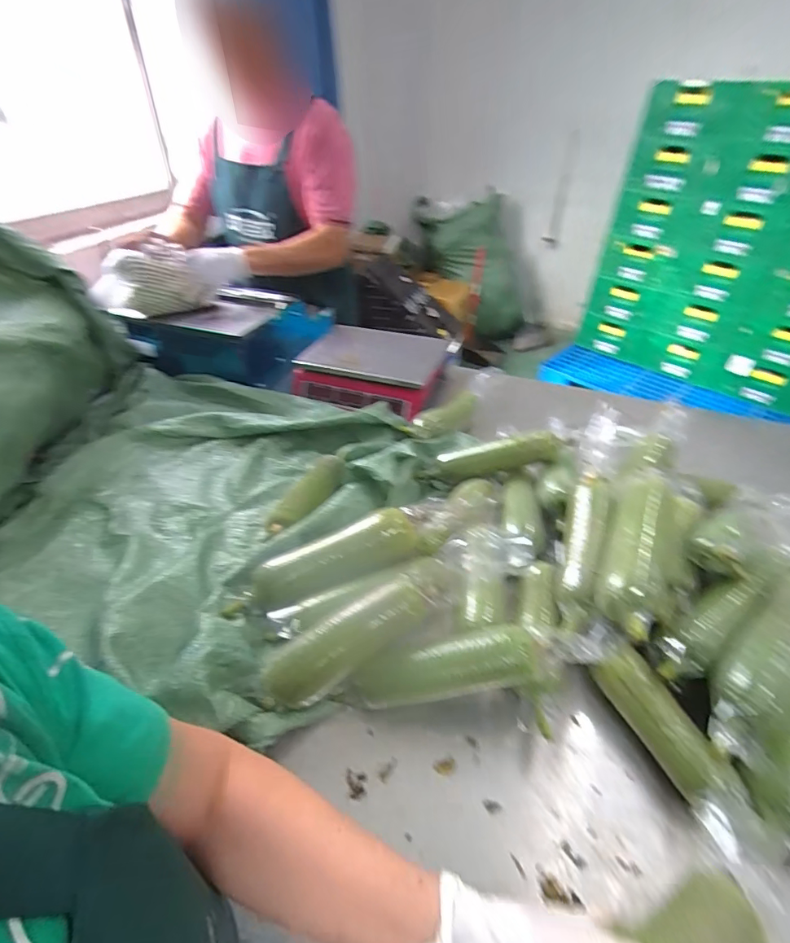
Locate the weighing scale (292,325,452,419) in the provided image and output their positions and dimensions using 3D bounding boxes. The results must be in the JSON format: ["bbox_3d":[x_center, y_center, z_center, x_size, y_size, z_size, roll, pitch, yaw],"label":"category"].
[{"bbox_3d":[-0.052,-0.258,1.065,0.306,0.092,0.306,11,42,12],"label":"weighing scale"}]

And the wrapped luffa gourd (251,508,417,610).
[{"bbox_3d":[-0.081,0.120,0.627,0.233,0.058,0.069,-15,43,-17],"label":"wrapped luffa gourd"}]

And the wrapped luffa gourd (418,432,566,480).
[{"bbox_3d":[0.164,-0.018,0.785,0.240,0.051,0.044,-12,35,24],"label":"wrapped luffa gourd"}]

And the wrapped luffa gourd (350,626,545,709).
[{"bbox_3d":[0.049,0.223,0.510,0.232,0.051,0.048,-15,40,8],"label":"wrapped luffa gourd"}]

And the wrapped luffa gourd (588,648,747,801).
[{"bbox_3d":[0.288,0.281,0.494,0.054,0.056,0.156,-12,42,-15],"label":"wrapped luffa gourd"}]

